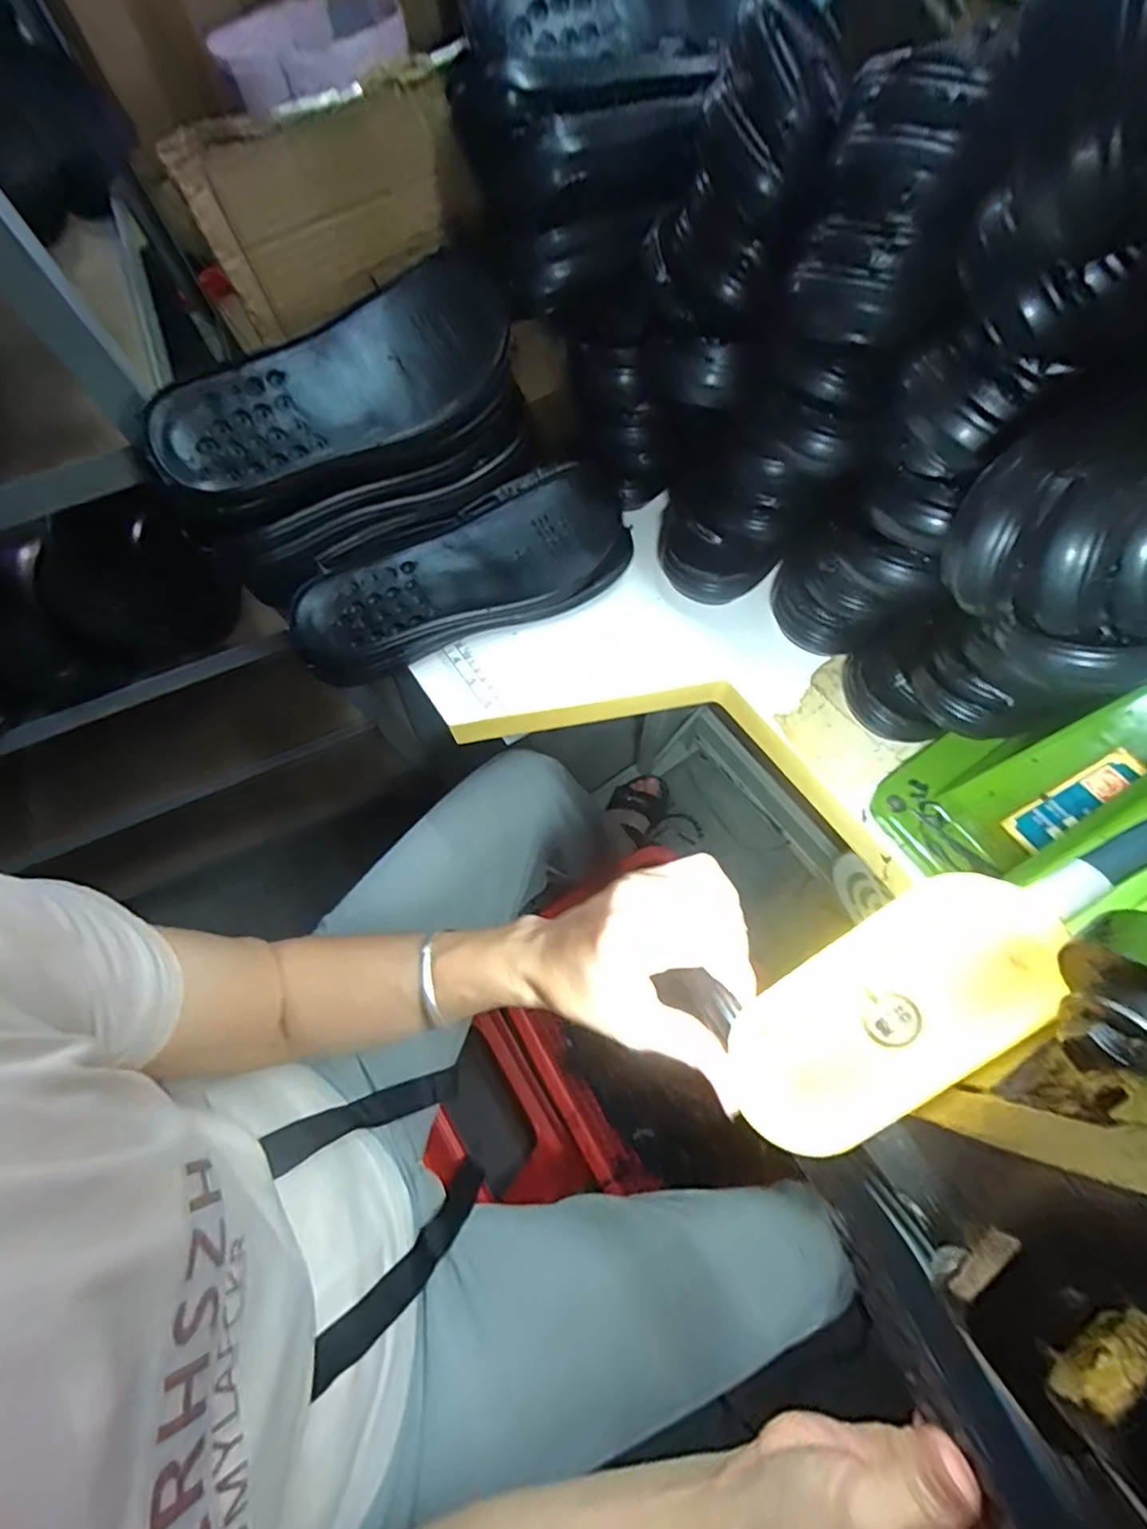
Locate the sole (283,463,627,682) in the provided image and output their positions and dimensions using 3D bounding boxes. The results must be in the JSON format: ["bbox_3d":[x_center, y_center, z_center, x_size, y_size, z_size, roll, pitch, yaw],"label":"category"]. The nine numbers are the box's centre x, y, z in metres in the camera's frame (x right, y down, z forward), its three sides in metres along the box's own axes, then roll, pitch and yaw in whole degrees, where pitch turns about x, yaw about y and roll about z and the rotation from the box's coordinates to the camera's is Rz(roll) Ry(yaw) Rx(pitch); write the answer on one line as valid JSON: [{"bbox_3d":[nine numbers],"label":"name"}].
[{"bbox_3d":[-0.091,-0.160,0.490,0.281,0.034,0.116,-24,69,-6],"label":"sole"}]

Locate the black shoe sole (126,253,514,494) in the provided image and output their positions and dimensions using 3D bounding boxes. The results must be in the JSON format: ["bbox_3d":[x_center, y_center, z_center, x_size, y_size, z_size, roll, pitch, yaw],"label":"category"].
[{"bbox_3d":[-0.177,-0.281,0.437,0.273,0.030,0.101,-32,94,-9],"label":"black shoe sole"}]

